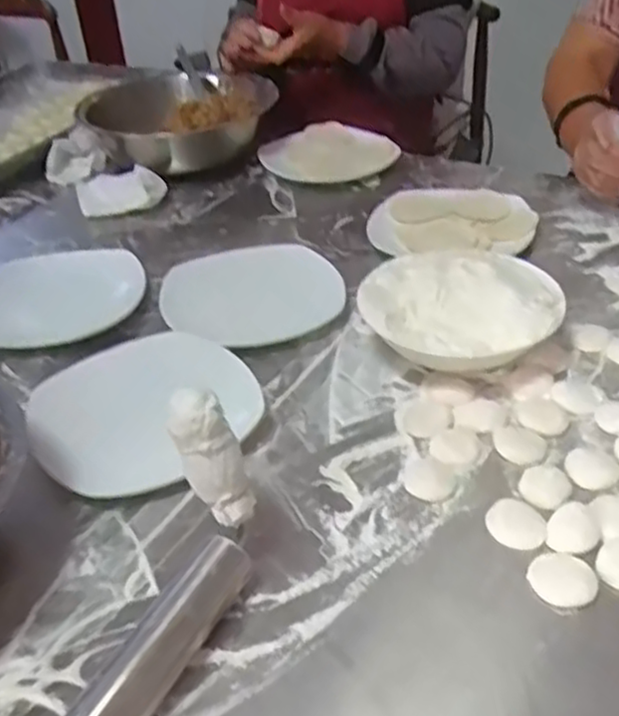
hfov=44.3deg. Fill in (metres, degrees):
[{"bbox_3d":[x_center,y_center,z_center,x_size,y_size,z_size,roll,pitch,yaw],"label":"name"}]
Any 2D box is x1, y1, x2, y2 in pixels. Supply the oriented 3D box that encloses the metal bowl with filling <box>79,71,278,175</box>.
[{"bbox_3d":[-0.168,-0.321,1.048,0.177,0.114,0.230,20,43,30],"label":"metal bowl with filling"}]

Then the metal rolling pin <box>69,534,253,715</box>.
[{"bbox_3d":[-0.096,0.184,0.420,0.032,0.040,0.198,14,40,24],"label":"metal rolling pin"}]

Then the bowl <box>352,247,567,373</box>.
[{"bbox_3d":[0.129,-0.033,0.659,0.163,0.068,0.140,13,40,22],"label":"bowl"}]

